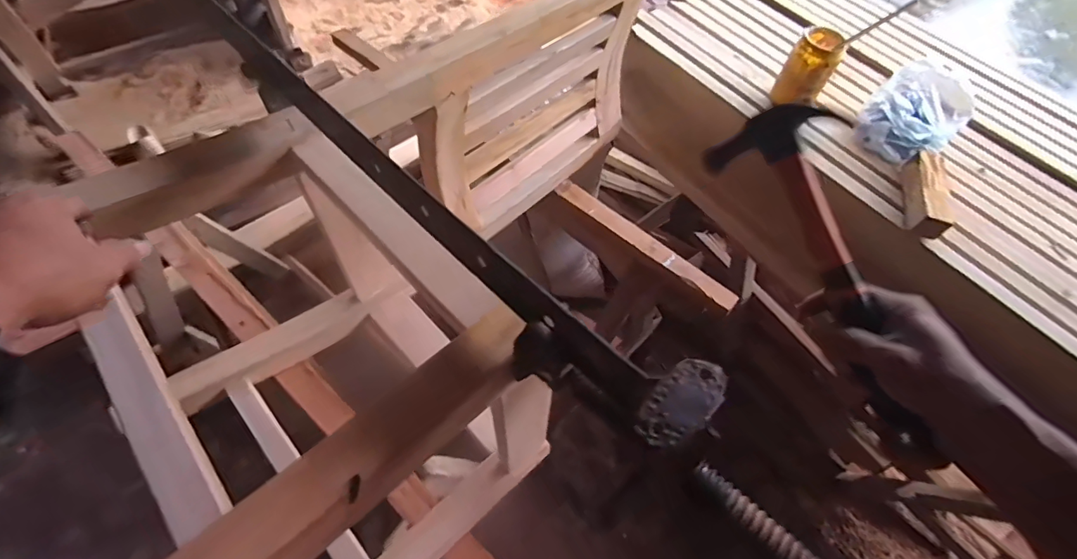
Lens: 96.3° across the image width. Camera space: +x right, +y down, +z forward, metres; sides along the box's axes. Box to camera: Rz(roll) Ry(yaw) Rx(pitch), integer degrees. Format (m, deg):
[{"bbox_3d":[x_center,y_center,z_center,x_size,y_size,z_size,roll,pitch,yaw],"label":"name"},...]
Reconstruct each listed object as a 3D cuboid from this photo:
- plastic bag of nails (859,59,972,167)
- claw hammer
[{"bbox_3d":[0.765,-0.337,0.981,0.213,0.110,0.162,-36,67,-24],"label":"plastic bag of nails"},{"bbox_3d":[0.258,0.002,0.419,0.040,0.107,0.318,-20,82,-16],"label":"claw hammer"}]

